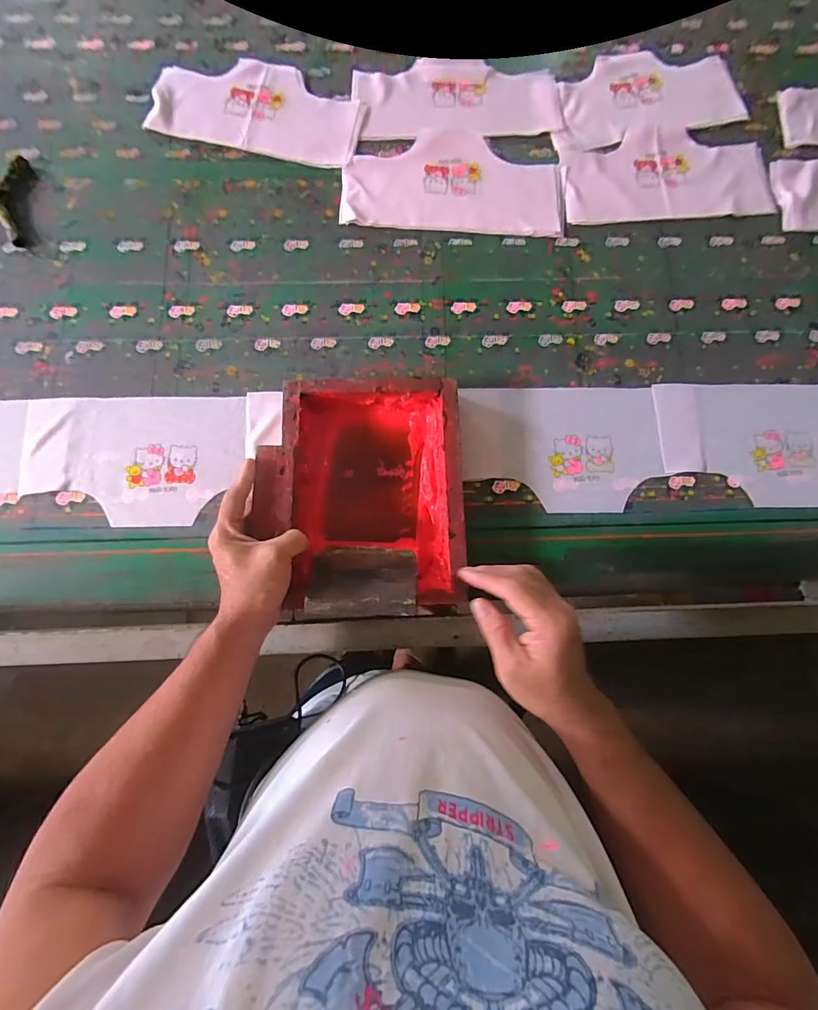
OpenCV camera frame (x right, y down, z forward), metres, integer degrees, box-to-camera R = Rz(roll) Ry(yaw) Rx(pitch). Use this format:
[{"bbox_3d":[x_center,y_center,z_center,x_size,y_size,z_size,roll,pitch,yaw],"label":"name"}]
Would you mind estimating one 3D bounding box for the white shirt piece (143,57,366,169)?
[{"bbox_3d":[-0.222,-0.593,0.643,0.306,0.007,0.155,13,77,2],"label":"white shirt piece"}]

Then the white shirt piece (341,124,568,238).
[{"bbox_3d":[0.065,-0.468,0.623,0.310,0.013,0.165,3,77,0],"label":"white shirt piece"}]

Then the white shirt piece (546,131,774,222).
[{"bbox_3d":[0.376,-0.484,0.634,0.304,0.011,0.149,-3,77,-2],"label":"white shirt piece"}]

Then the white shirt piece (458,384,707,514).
[{"bbox_3d":[0.222,-0.073,0.549,0.308,0.008,0.160,-3,83,-3],"label":"white shirt piece"}]

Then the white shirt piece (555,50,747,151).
[{"bbox_3d":[0.369,-0.635,0.663,0.281,0.008,0.165,-13,77,-4],"label":"white shirt piece"}]

